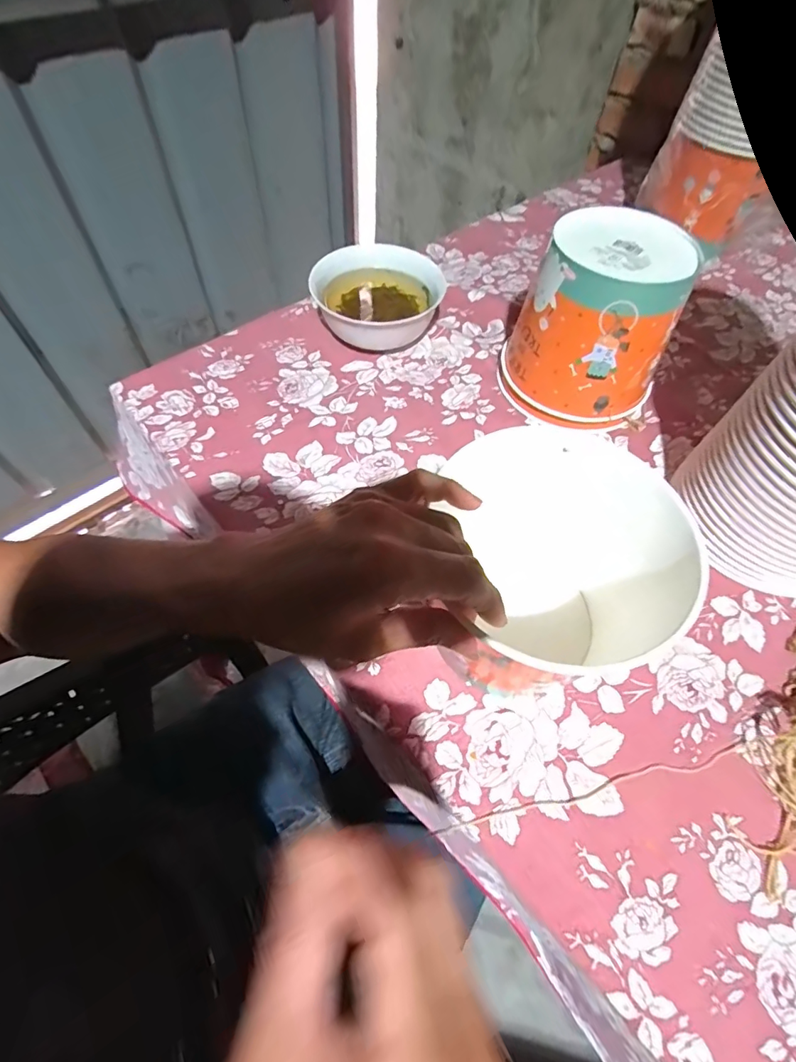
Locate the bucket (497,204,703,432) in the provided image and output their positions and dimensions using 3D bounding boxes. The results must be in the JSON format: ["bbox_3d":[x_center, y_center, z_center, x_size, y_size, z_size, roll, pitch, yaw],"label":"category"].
[{"bbox_3d":[0.199,-0.205,0.478,0.141,0.151,0.145,1,59,-2],"label":"bucket"}]

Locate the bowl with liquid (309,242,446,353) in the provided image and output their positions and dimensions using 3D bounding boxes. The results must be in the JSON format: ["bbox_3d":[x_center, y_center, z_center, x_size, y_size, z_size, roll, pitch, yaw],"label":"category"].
[{"bbox_3d":[-0.023,-0.261,0.554,0.127,0.064,0.138,1,59,-2],"label":"bowl with liquid"}]

